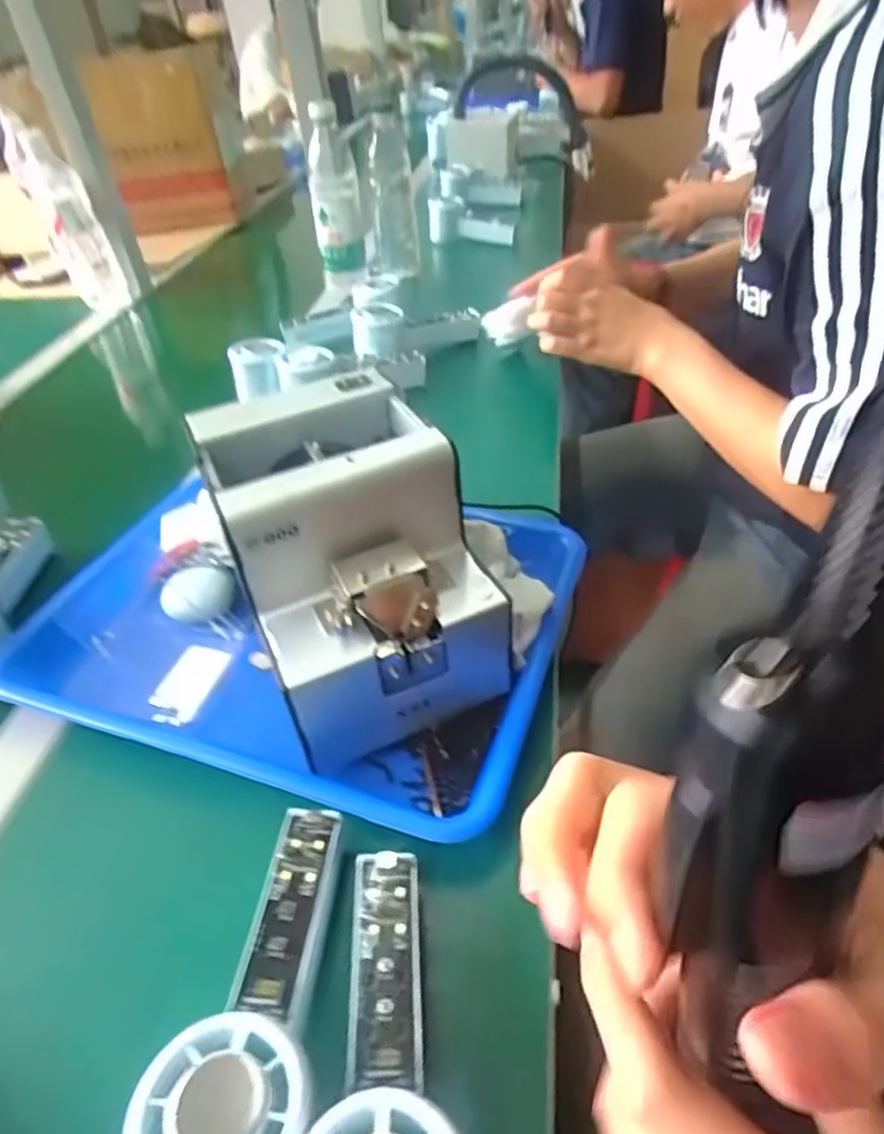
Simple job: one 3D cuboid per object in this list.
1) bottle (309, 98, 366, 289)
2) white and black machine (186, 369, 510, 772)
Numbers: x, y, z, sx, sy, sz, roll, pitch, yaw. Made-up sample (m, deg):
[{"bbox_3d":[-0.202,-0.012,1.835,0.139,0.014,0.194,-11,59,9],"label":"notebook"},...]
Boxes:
[{"bbox_3d":[-0.138,-0.475,0.879,0.065,0.204,0.055,-13,41,-6],"label":"bottle"},{"bbox_3d":[-0.052,-0.009,0.395,0.120,0.133,0.166,-20,42,-14],"label":"white and black machine"}]

